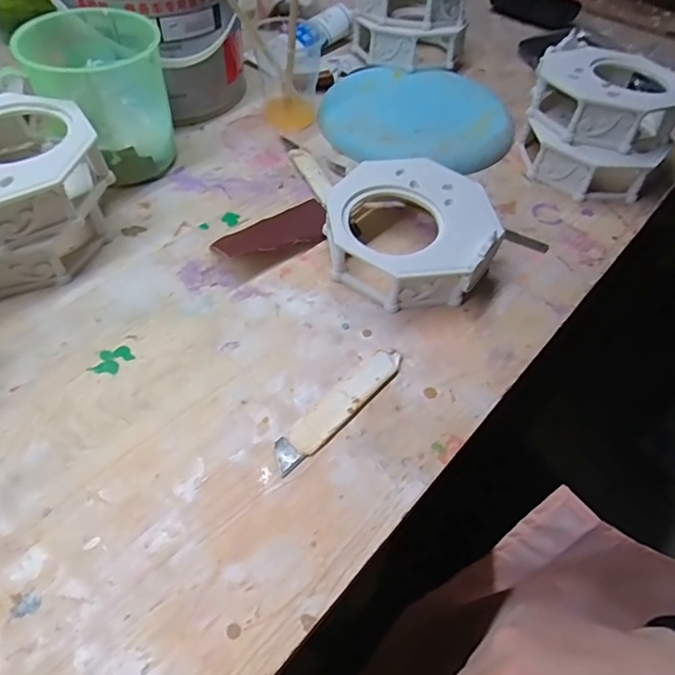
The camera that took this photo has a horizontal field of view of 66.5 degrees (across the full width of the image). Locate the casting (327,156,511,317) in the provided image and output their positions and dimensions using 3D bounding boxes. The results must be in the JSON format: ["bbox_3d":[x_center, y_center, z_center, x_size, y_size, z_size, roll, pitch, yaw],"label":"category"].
[{"bbox_3d":[0.051,-0.077,0.370,0.115,0.043,0.115,-3,52,-5],"label":"casting"}]

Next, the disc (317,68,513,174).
[{"bbox_3d":[0.074,-0.212,0.488,0.175,0.021,0.162,16,52,9],"label":"disc"}]

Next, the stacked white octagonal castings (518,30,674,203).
[{"bbox_3d":[0.224,-0.188,0.445,0.122,0.073,0.135,24,54,15],"label":"stacked white octagonal castings"}]

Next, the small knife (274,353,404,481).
[{"bbox_3d":[0.002,0.039,0.301,0.020,0.005,0.100,36,58,23],"label":"small knife"}]

